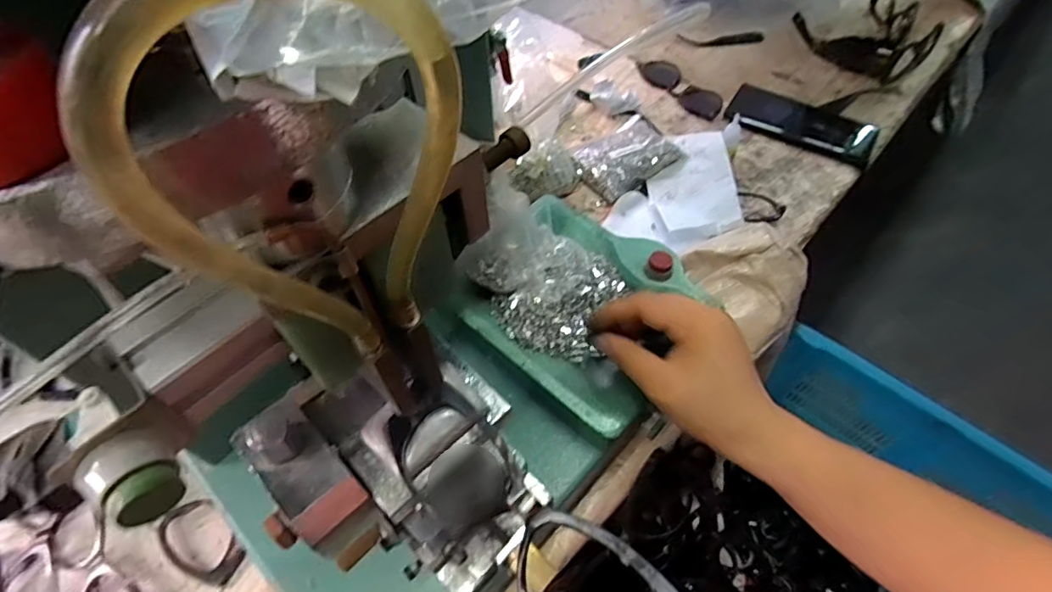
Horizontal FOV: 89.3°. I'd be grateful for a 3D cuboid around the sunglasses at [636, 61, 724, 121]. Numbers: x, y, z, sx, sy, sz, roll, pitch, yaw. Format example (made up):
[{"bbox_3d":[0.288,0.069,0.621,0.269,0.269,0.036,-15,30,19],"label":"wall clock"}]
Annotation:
[{"bbox_3d":[0.256,-0.344,0.869,0.075,0.024,0.159,-35,61,-19],"label":"sunglasses"}]

